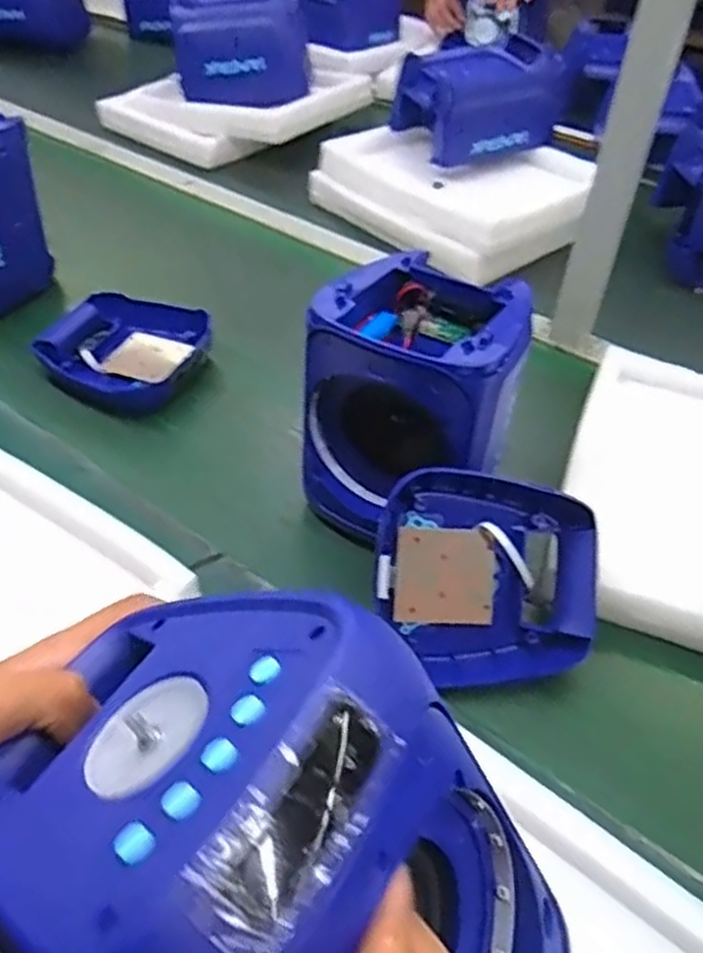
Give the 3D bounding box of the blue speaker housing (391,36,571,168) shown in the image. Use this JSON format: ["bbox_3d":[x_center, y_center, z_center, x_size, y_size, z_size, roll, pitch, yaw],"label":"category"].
[{"bbox_3d":[0.204,-0.582,1.181,0.238,0.127,0.148,-9,41,-13],"label":"blue speaker housing"}]

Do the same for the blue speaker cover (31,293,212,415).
[{"bbox_3d":[-0.253,-0.145,0.874,0.168,0.054,0.171,10,40,9],"label":"blue speaker cover"}]

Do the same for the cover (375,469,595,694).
[{"bbox_3d":[0.106,0.078,0.610,0.177,0.159,0.035,4,-1,-5],"label":"cover"}]

